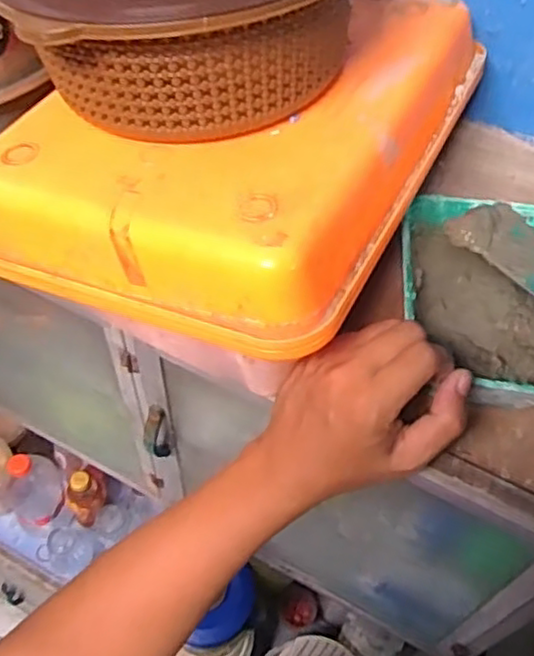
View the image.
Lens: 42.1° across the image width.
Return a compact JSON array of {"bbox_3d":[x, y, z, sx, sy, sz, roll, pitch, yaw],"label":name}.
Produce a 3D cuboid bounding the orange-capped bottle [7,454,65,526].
[{"bbox_3d":[-0.368,0.250,1.102,0.086,0.190,0.086,1,56,-2],"label":"orange-capped bottle"}]

